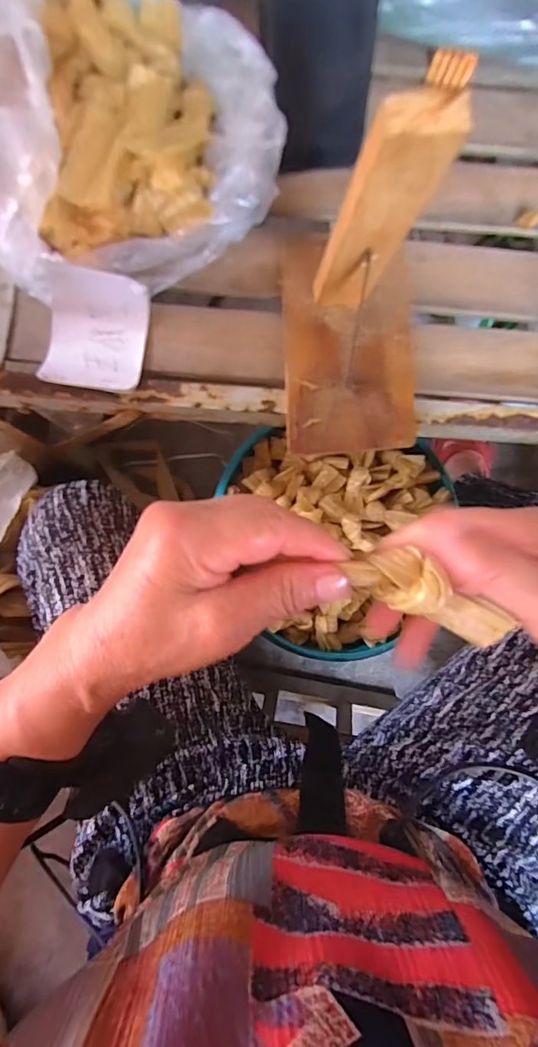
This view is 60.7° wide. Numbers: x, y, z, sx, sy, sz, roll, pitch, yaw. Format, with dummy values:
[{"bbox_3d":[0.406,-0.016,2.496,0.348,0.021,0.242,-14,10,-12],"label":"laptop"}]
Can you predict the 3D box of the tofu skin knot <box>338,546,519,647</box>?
[{"bbox_3d":[0.073,0.031,0.203,0.077,0.017,0.024,26,85,-4],"label":"tofu skin knot"}]

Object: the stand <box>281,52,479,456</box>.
[{"bbox_3d":[0.067,-0.141,0.291,0.102,0.182,0.150,-1,85,-1],"label":"stand"}]

